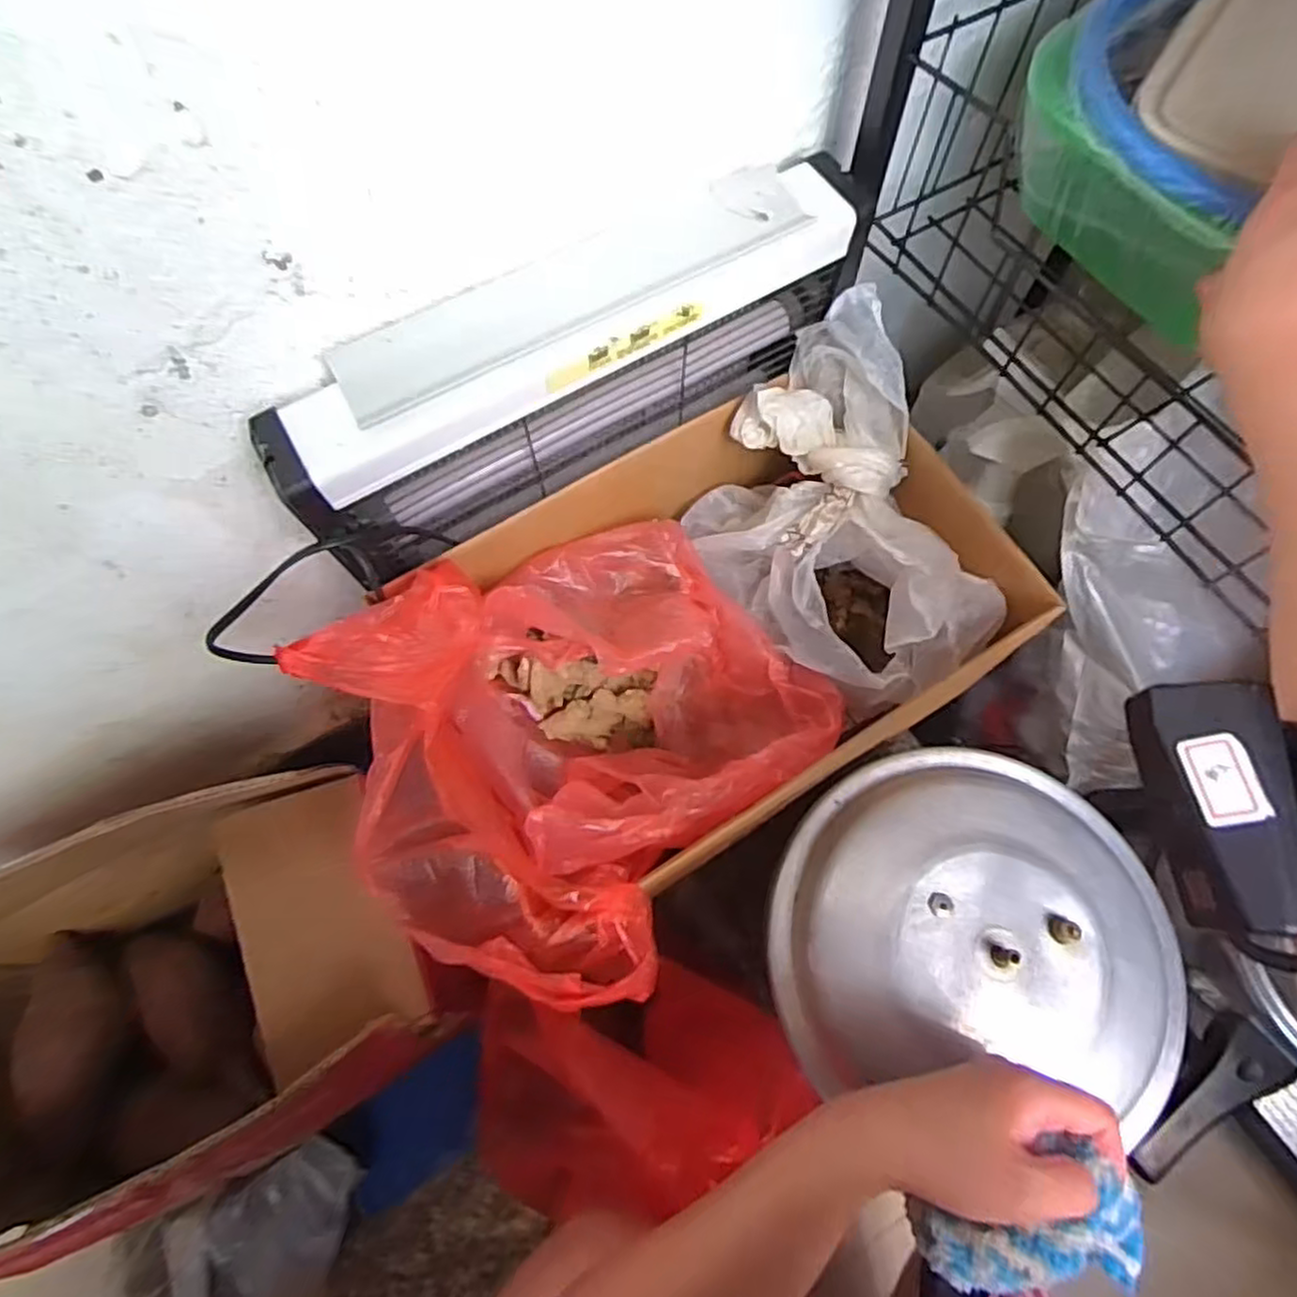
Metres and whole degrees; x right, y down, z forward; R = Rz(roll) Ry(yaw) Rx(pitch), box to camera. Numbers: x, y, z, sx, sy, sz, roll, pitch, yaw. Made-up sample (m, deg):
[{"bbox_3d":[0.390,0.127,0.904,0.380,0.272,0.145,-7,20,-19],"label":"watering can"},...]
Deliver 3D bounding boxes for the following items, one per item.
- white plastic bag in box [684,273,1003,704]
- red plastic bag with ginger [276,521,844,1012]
[{"bbox_3d":[0.119,-0.073,0.470,0.142,0.145,0.214,-24,70,-7],"label":"white plastic bag in box"},{"bbox_3d":[-0.036,0.047,0.422,0.221,0.150,0.264,42,76,16],"label":"red plastic bag with ginger"}]

